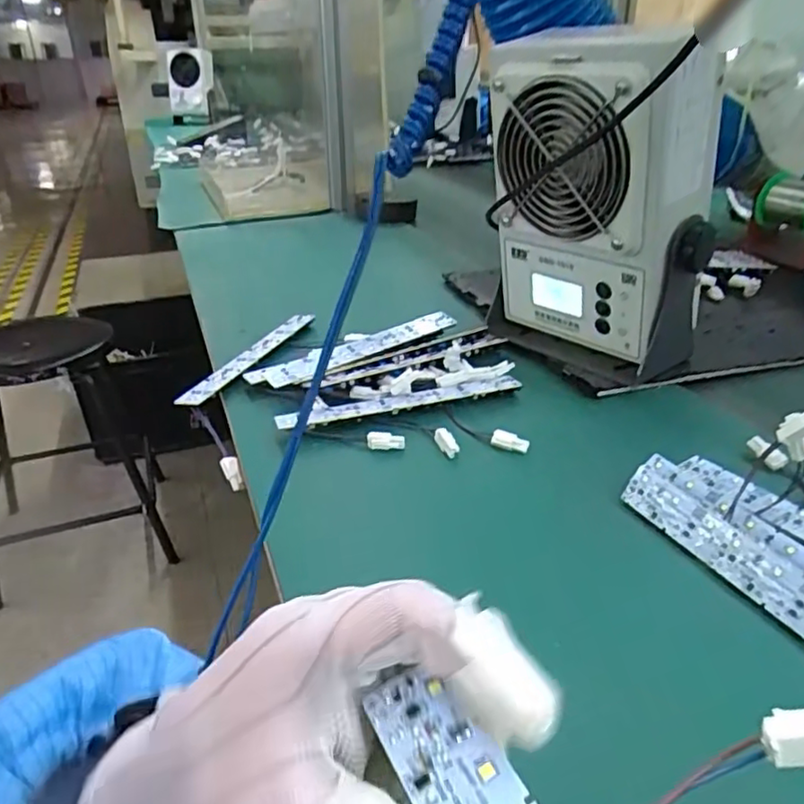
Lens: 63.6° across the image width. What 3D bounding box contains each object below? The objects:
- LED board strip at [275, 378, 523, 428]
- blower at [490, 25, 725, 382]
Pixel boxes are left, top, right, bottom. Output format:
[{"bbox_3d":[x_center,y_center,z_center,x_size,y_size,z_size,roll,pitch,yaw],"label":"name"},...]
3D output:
[{"bbox_3d":[0.000,0.000,0.507,0.195,0.008,0.021,-11,30,-16],"label":"LED board strip"},{"bbox_3d":[0.160,-0.153,0.531,0.122,0.244,0.165,-14,31,-22],"label":"blower"}]

